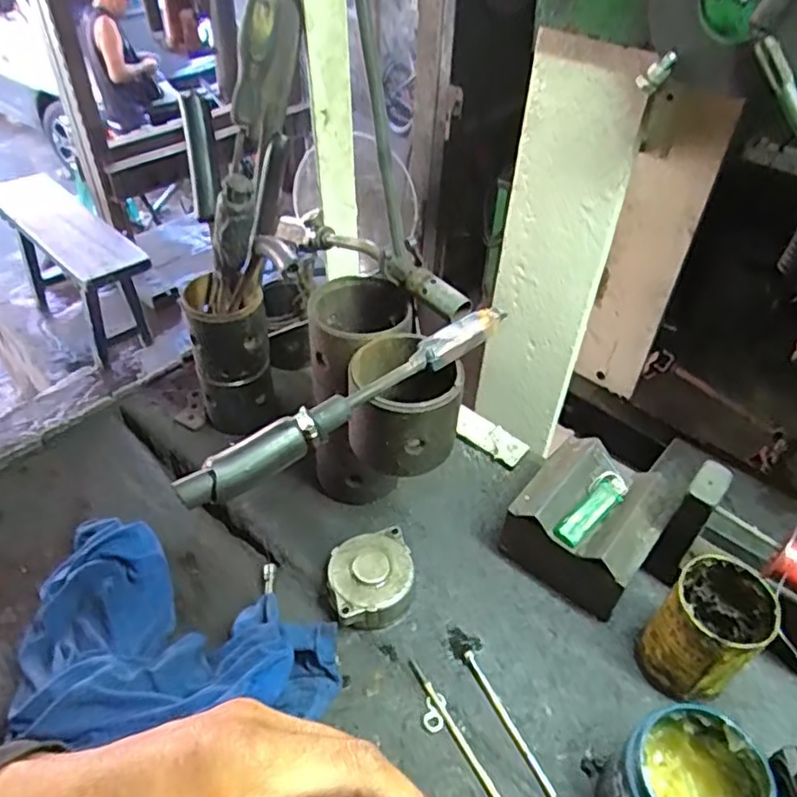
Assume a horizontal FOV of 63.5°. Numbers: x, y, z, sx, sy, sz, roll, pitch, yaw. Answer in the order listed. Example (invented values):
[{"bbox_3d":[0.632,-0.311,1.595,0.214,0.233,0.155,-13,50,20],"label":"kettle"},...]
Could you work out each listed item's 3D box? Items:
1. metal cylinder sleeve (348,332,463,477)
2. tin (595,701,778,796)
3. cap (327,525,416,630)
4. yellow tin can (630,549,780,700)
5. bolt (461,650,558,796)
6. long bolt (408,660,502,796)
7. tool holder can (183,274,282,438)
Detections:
[{"bbox_3d":[0.004,0.006,0.520,0.089,0.081,0.090,-1,44,-3],"label":"metal cylinder sleeve"},{"bbox_3d":[0.193,0.277,0.448,0.095,0.101,0.089,-15,47,-17],"label":"tin"},{"bbox_3d":[-0.025,0.171,0.598,0.077,0.044,0.081,1,44,-1],"label":"cap"},{"bbox_3d":[0.250,0.194,0.530,0.074,0.114,0.071,1,44,-1],"label":"yellow tin can"},{"bbox_3d":[0.098,0.274,0.510,0.010,0.011,0.166,-18,48,-20],"label":"bolt"},{"bbox_3d":[0.055,0.279,0.510,0.012,0.009,0.166,-20,48,-22],"label":"long bolt"},{"bbox_3d":[-0.182,-0.044,0.705,0.079,0.174,0.071,-11,45,-13],"label":"tool holder can"}]

